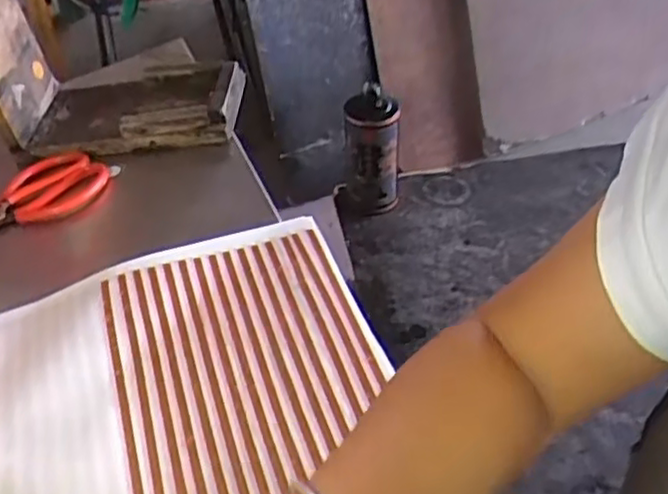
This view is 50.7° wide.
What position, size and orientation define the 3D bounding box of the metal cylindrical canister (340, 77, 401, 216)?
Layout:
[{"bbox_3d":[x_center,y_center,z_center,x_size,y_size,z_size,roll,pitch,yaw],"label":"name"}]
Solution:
[{"bbox_3d":[0.055,-0.135,1.055,0.084,0.179,0.071,-1,44,1],"label":"metal cylindrical canister"}]

